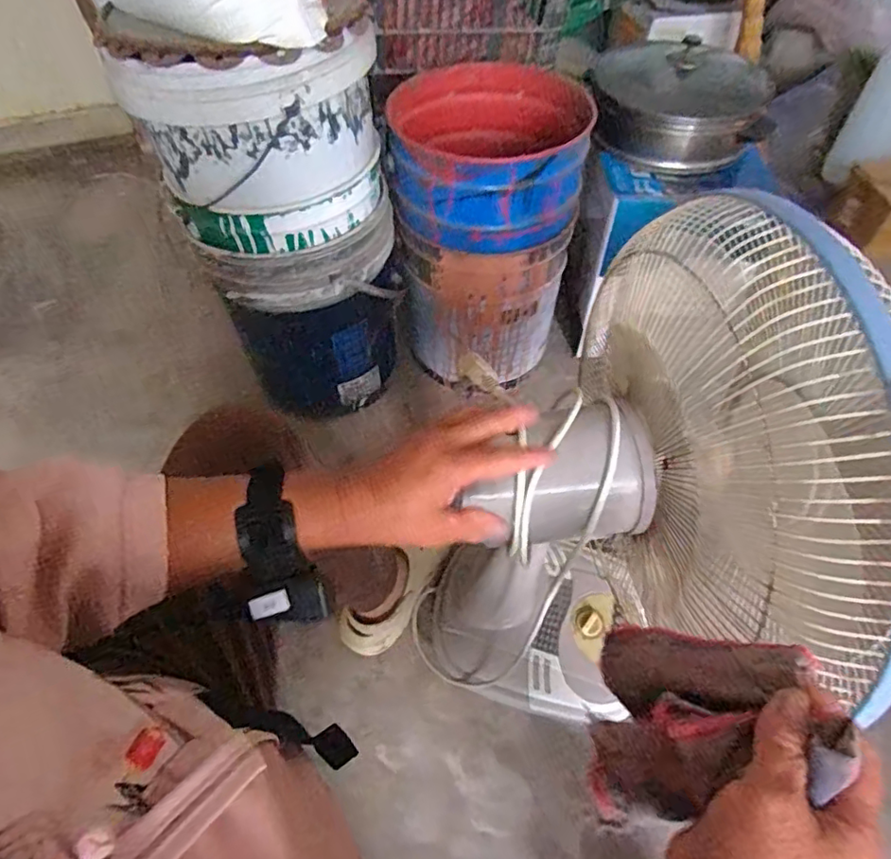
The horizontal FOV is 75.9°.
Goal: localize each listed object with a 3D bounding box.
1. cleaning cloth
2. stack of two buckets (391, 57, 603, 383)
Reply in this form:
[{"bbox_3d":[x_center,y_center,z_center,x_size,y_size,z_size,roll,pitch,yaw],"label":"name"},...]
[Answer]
[{"bbox_3d":[0.133,0.151,0.310,0.037,0.147,0.101,41,52,-10],"label":"cleaning cloth"},{"bbox_3d":[0.067,-0.338,0.950,0.283,0.361,0.284,2,54,2],"label":"stack of two buckets"}]

